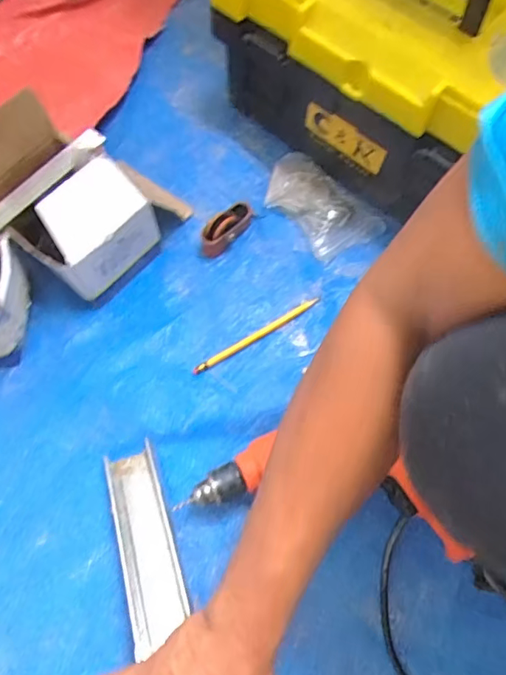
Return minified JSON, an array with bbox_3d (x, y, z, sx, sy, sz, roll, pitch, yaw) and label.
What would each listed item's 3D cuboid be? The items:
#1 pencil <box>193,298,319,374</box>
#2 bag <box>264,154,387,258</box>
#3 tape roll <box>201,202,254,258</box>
[{"bbox_3d":[0.005,-0.003,0.573,0.163,0.008,0.010,-31,73,-12],"label":"pencil"},{"bbox_3d":[0.079,-0.161,0.628,0.091,0.022,0.151,-42,76,-15],"label":"bag"},{"bbox_3d":[-0.027,-0.134,0.602,0.031,0.040,0.082,36,72,11],"label":"tape roll"}]

